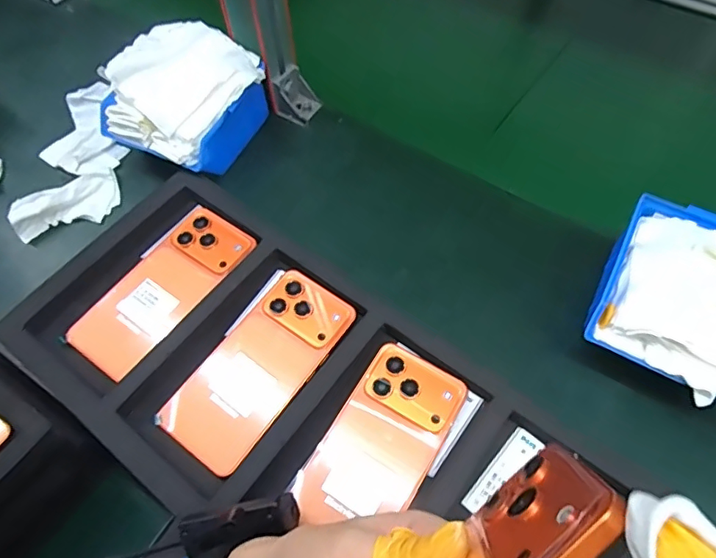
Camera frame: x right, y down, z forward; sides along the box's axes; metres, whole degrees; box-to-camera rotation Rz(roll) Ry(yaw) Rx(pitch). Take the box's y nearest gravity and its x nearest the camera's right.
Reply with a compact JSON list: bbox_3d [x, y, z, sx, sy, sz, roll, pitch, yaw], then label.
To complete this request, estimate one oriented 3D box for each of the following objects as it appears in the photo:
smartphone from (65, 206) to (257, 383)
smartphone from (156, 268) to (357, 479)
[{"bbox_3d":[-0.167,0.006,0.443,0.077,0.013,0.162,31,64,18],"label":"smartphone"},{"bbox_3d":[-0.078,0.068,0.413,0.078,0.009,0.163,32,65,18],"label":"smartphone"}]

